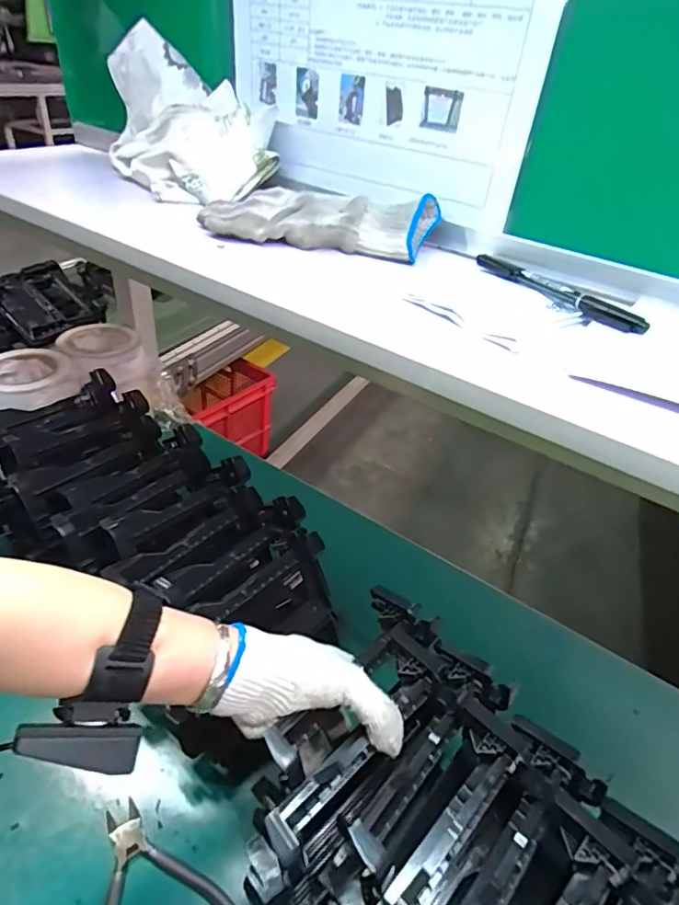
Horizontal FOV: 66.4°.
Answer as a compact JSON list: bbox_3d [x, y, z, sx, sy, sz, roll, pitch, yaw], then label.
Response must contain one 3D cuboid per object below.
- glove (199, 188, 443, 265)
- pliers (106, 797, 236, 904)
[{"bbox_3d":[-0.017,-0.199,0.440,0.193,0.036,0.067,8,38,2],"label":"glove"},{"bbox_3d":[-0.149,0.344,0.400,0.113,0.006,0.140,-21,46,-30],"label":"pliers"}]

